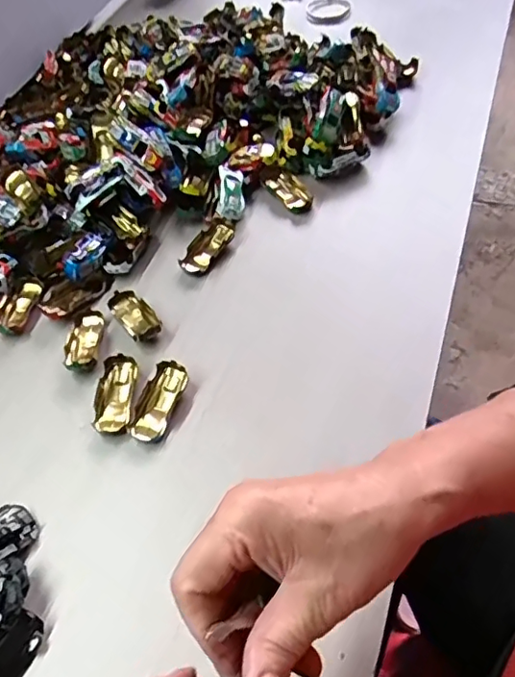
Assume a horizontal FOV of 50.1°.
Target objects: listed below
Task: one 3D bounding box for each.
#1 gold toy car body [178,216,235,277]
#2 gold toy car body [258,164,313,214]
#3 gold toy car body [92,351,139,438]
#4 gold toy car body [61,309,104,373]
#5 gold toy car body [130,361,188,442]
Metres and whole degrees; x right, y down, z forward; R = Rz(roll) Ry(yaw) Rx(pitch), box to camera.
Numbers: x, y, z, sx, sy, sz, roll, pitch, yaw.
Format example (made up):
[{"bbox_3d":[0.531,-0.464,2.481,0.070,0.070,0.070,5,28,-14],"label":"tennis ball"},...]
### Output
[{"bbox_3d":[-0.046,-0.089,0.517,0.031,0.013,0.071,24,61,24],"label":"gold toy car body"},{"bbox_3d":[0.030,-0.149,0.554,0.031,0.016,0.063,-33,56,-16],"label":"gold toy car body"},{"bbox_3d":[-0.112,0.046,0.436,0.029,0.019,0.064,-3,53,6],"label":"gold toy car body"},{"bbox_3d":[-0.149,0.003,0.472,0.028,0.017,0.060,-5,53,5],"label":"gold toy car body"},{"bbox_3d":[-0.076,0.049,0.425,0.030,0.019,0.062,12,56,17],"label":"gold toy car body"}]

